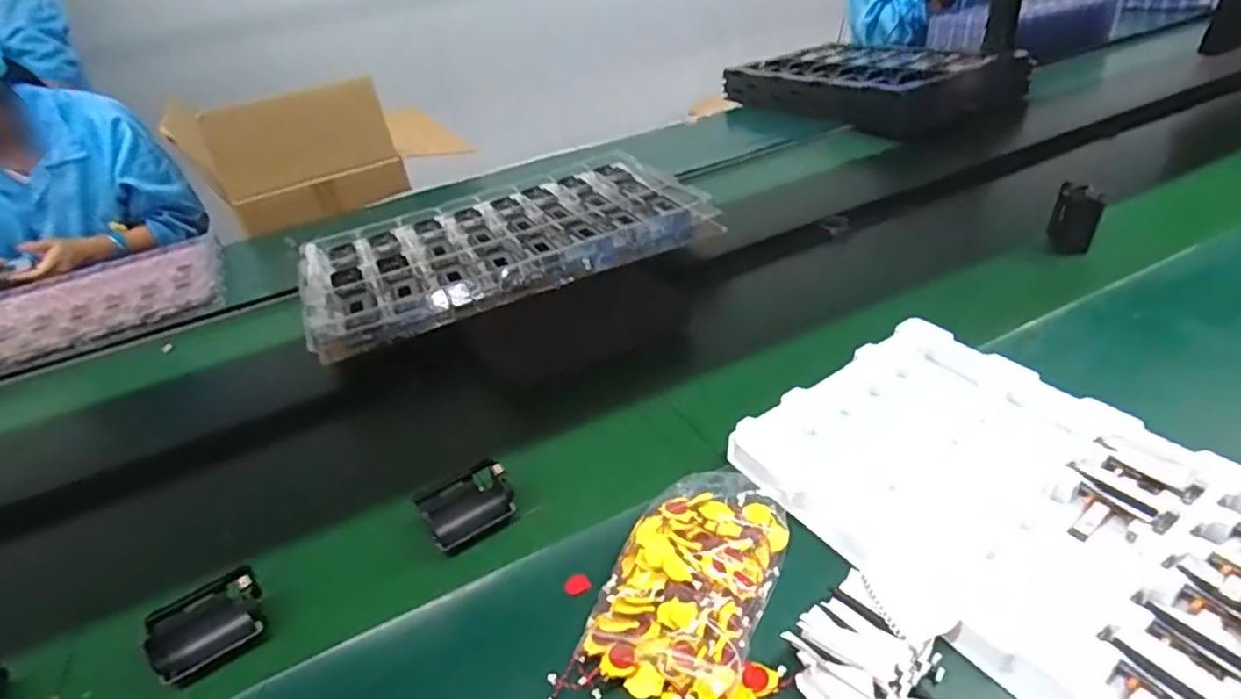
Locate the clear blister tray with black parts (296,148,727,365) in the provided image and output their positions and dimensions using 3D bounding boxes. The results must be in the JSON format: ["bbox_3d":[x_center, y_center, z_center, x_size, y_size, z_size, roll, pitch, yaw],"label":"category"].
[{"bbox_3d":[-0.162,-0.160,0.883,0.521,0.039,0.318,-22,36,-19],"label":"clear blister tray with black parts"}]

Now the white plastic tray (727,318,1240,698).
[{"bbox_3d":[0.299,0.120,0.439,0.250,0.034,0.412,-29,43,-24],"label":"white plastic tray"}]

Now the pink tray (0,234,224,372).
[{"bbox_3d":[-0.830,-0.076,1.021,0.388,0.043,0.327,-22,36,-19],"label":"pink tray"}]

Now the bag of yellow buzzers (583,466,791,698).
[{"bbox_3d":[0.048,0.149,0.437,0.096,0.029,0.161,10,38,26],"label":"bag of yellow buzzers"}]

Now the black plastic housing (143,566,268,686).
[{"bbox_3d":[-0.293,0.197,0.469,0.073,0.036,0.055,-27,41,-25],"label":"black plastic housing"}]

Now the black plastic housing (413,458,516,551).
[{"bbox_3d":[-0.125,0.121,0.529,0.068,0.033,0.055,-25,37,-23],"label":"black plastic housing"}]

